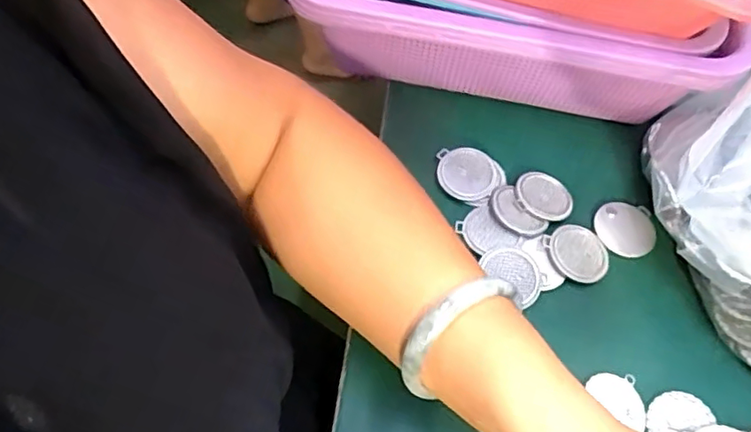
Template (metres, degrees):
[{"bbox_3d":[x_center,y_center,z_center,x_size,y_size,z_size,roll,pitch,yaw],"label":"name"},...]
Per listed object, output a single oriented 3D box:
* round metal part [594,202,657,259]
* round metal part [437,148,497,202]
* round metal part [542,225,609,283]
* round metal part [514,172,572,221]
[{"bbox_3d":[0.168,0.009,0.378,0.040,0.006,0.039,2,60,-3],"label":"round metal part"},{"bbox_3d":[0.063,-0.028,0.386,0.040,0.010,0.038,2,60,-3],"label":"round metal part"},{"bbox_3d":[0.132,0.024,0.363,0.038,0.007,0.039,2,60,-3],"label":"round metal part"},{"bbox_3d":[0.114,-0.015,0.381,0.038,0.006,0.037,2,60,-3],"label":"round metal part"}]

